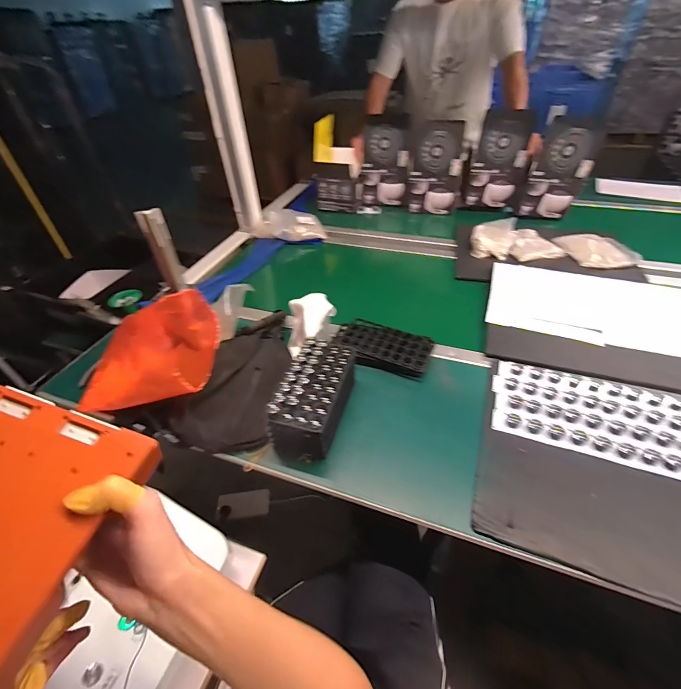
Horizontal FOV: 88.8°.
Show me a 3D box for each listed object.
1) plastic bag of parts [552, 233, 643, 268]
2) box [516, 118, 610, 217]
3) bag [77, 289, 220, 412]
[{"bbox_3d":[0.743,-0.273,1.007,0.172,0.028,0.170,-3,43,0],"label":"plastic bag of parts"},{"bbox_3d":[0.716,-0.562,1.131,0.182,0.292,0.044,10,39,8],"label":"box"},{"bbox_3d":[-0.373,0.004,0.670,0.266,0.167,0.204,0,43,3],"label":"bag"}]

